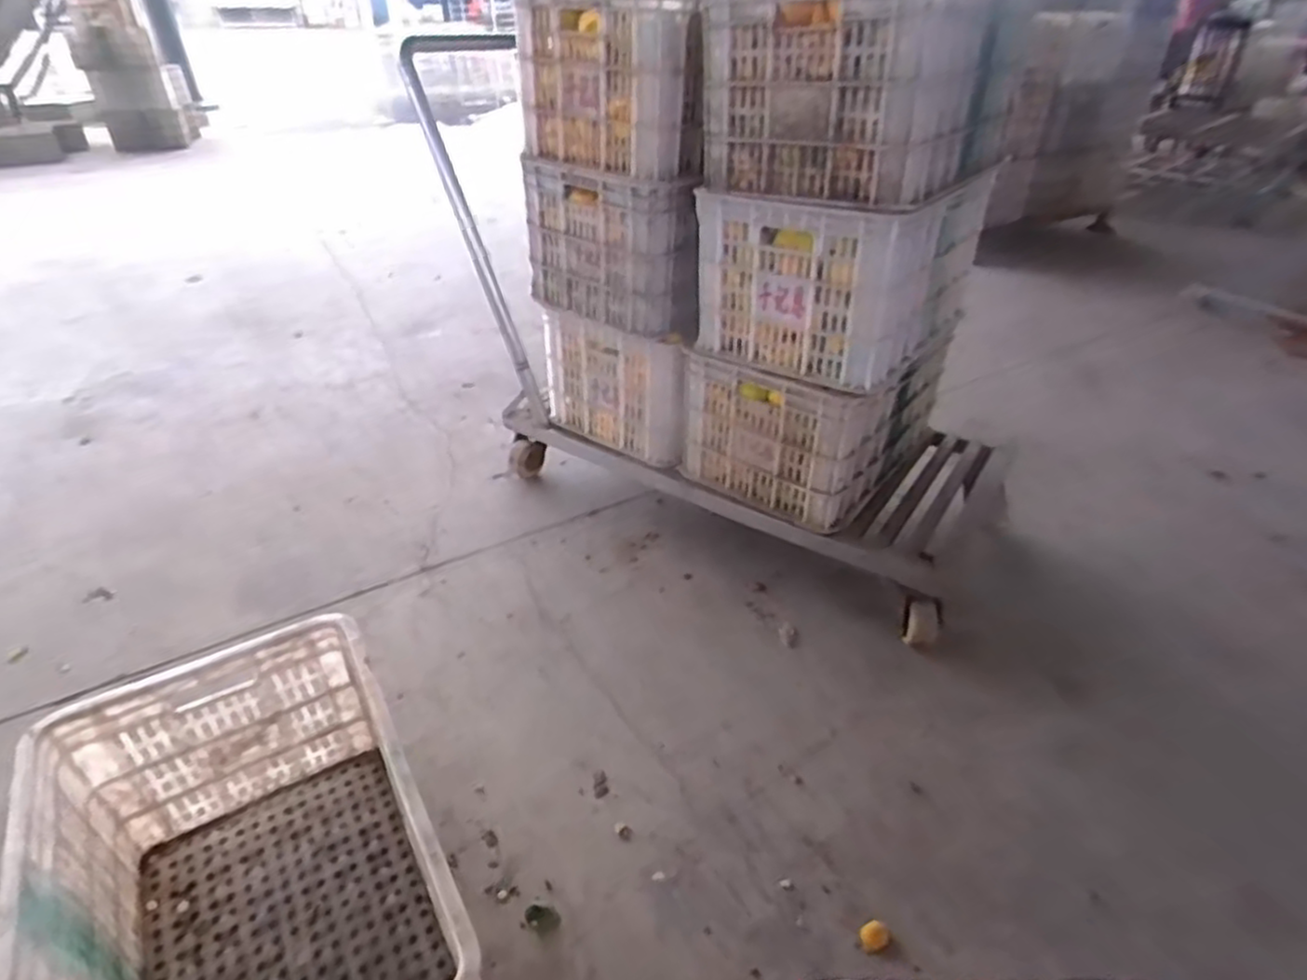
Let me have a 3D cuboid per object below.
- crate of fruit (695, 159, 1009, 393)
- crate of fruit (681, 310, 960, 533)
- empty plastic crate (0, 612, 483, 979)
[{"bbox_3d":[0.350,-0.410,1.284,0.331,0.280,0.481,25,41,31],"label":"crate of fruit"},{"bbox_3d":[0.361,-0.178,1.470,0.352,0.291,0.523,25,41,31],"label":"crate of fruit"},{"bbox_3d":[-0.425,0.455,0.777,0.349,0.294,0.529,-19,39,-26],"label":"empty plastic crate"}]

